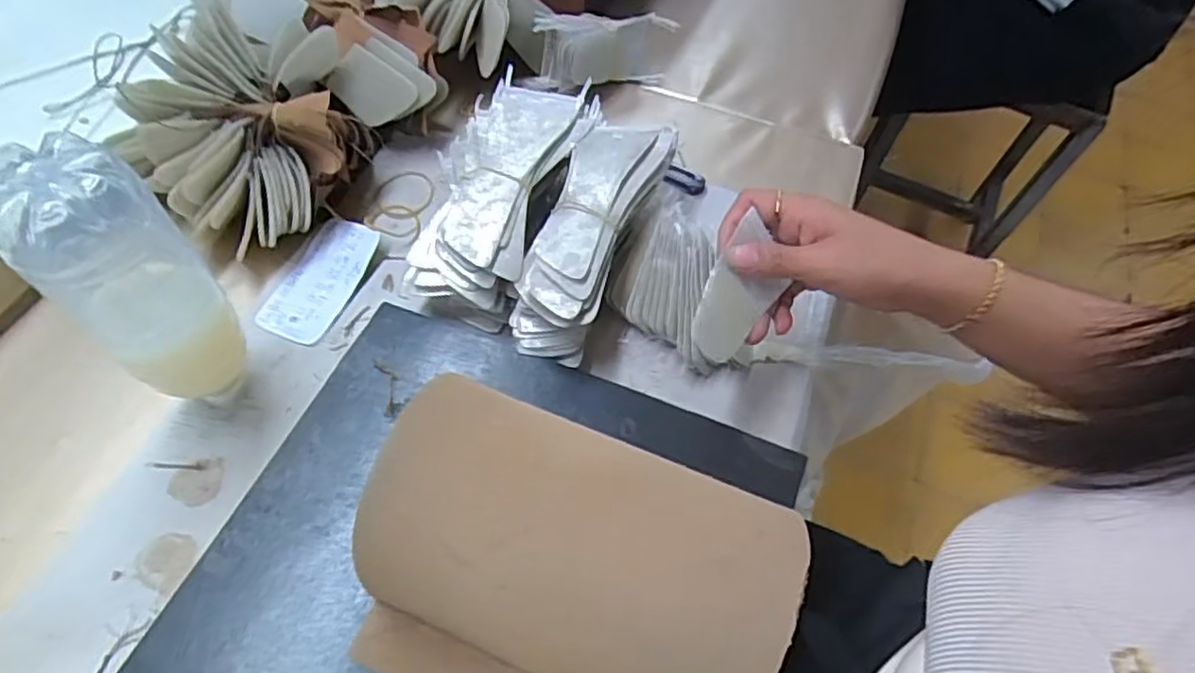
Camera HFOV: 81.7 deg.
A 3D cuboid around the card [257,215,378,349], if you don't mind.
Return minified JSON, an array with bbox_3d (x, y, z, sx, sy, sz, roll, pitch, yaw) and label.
[{"bbox_3d":[-0.204,-0.043,0.510,0.051,0.005,0.102,22,67,12],"label":"card"}]

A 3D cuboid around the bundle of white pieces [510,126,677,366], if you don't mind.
[{"bbox_3d":[-0.007,-0.072,0.506,0.066,0.070,0.192,21,59,8],"label":"bundle of white pieces"}]

